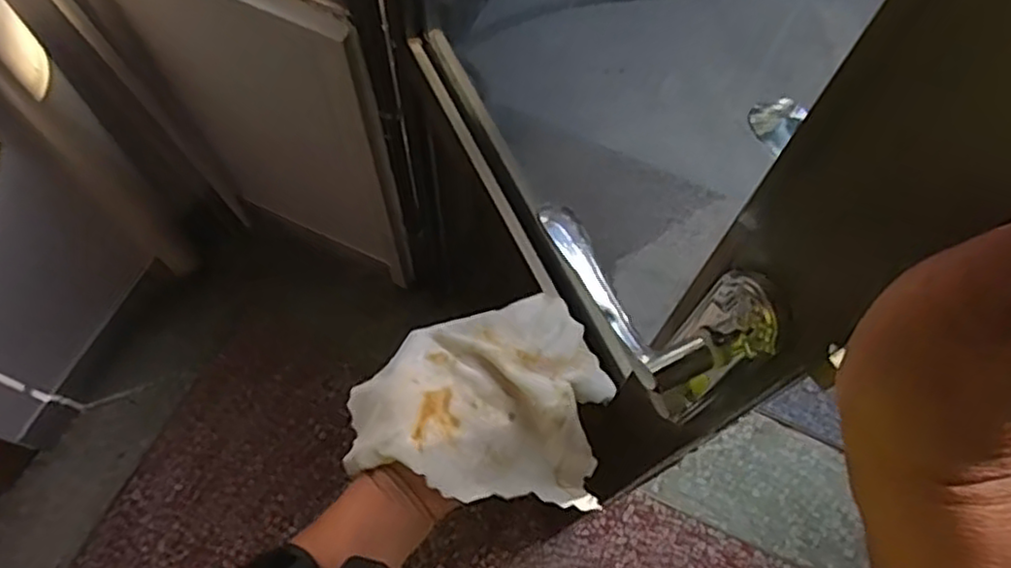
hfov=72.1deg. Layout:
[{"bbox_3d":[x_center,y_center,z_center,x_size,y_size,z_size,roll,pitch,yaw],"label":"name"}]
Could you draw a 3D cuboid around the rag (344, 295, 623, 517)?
[{"bbox_3d":[-0.009,0.077,0.509,0.170,0.083,0.155,14,69,4],"label":"rag"}]

